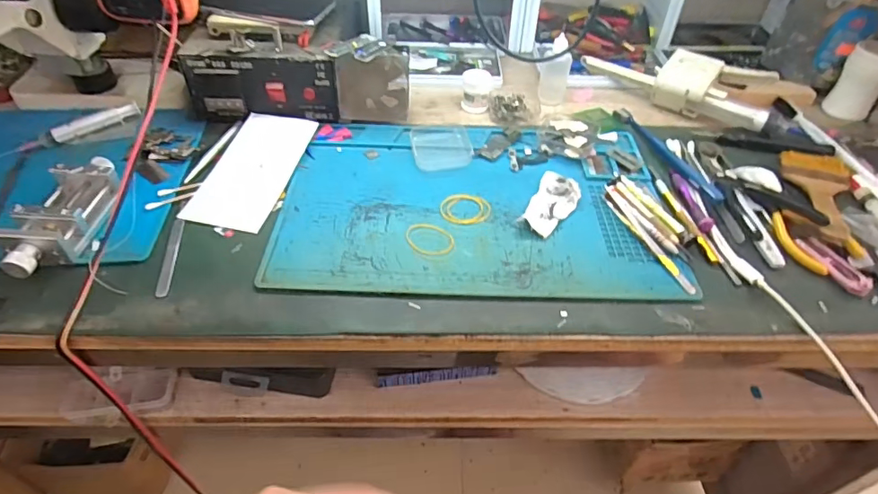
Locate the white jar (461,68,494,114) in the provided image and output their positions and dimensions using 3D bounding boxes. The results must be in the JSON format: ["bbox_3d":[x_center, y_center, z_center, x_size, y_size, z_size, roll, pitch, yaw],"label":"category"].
[{"bbox_3d":[0.048,-0.197,0.626,0.036,0.038,0.034,1,46,-1],"label":"white jar"}]

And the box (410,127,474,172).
[{"bbox_3d":[0.003,-0.111,0.552,0.064,0.011,0.067,-6,47,-8],"label":"box"}]

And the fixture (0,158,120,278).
[{"bbox_3d":[-0.337,-0.028,0.448,0.063,0.034,0.132,11,47,8],"label":"fixture"}]

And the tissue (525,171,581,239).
[{"bbox_3d":[0.111,-0.042,0.490,0.042,0.016,0.078,22,49,17],"label":"tissue"}]

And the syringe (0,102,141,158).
[{"bbox_3d":[-0.406,-0.127,0.552,0.145,0.019,0.019,-28,53,-26],"label":"syringe"}]

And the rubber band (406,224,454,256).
[{"bbox_3d":[-0.009,-0.008,0.462,0.049,0.004,0.037,28,51,23],"label":"rubber band"}]

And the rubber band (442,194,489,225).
[{"bbox_3d":[0.026,-0.039,0.491,0.049,0.004,0.043,2,46,0],"label":"rubber band"}]

